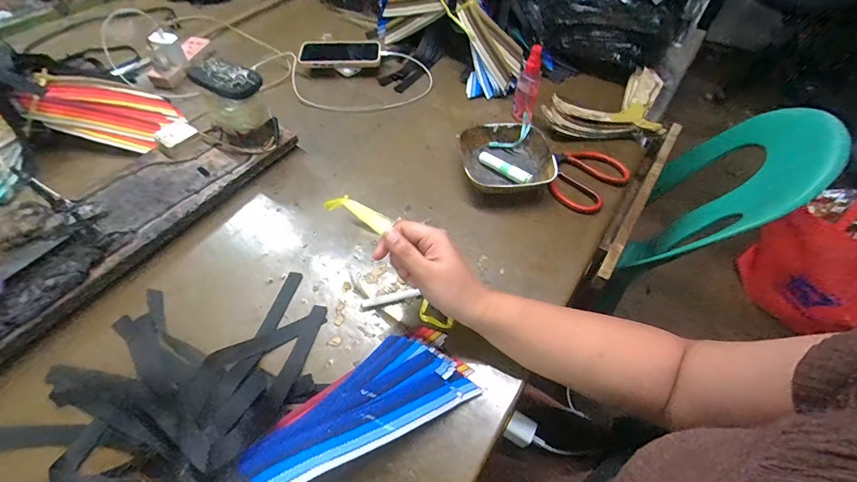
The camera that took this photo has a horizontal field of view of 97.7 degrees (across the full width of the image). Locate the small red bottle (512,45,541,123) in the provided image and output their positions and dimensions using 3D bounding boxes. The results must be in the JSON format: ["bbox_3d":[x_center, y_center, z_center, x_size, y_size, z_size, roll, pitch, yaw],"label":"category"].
[{"bbox_3d":[0.158,-0.247,0.589,0.036,0.116,0.029,14,55,11],"label":"small red bottle"}]

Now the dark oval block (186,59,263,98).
[{"bbox_3d":[-0.271,-0.215,0.493,0.093,0.019,0.047,18,55,10],"label":"dark oval block"}]

